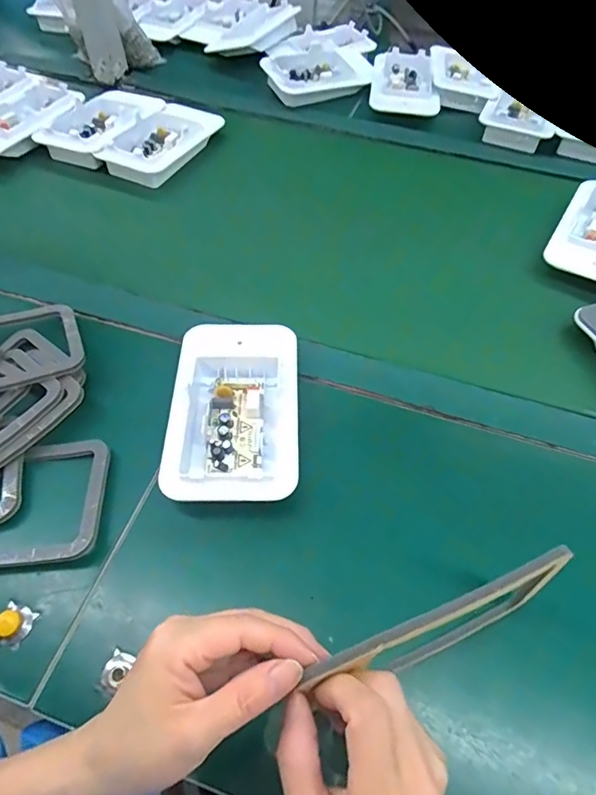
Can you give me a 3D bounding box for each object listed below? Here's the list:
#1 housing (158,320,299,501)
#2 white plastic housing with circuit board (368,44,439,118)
[{"bbox_3d":[-0.050,0.008,0.406,0.100,0.033,0.170,0,56,-2],"label":"housing"},{"bbox_3d":[0.162,-0.486,0.759,0.100,0.028,0.160,5,56,2],"label":"white plastic housing with circuit board"}]

